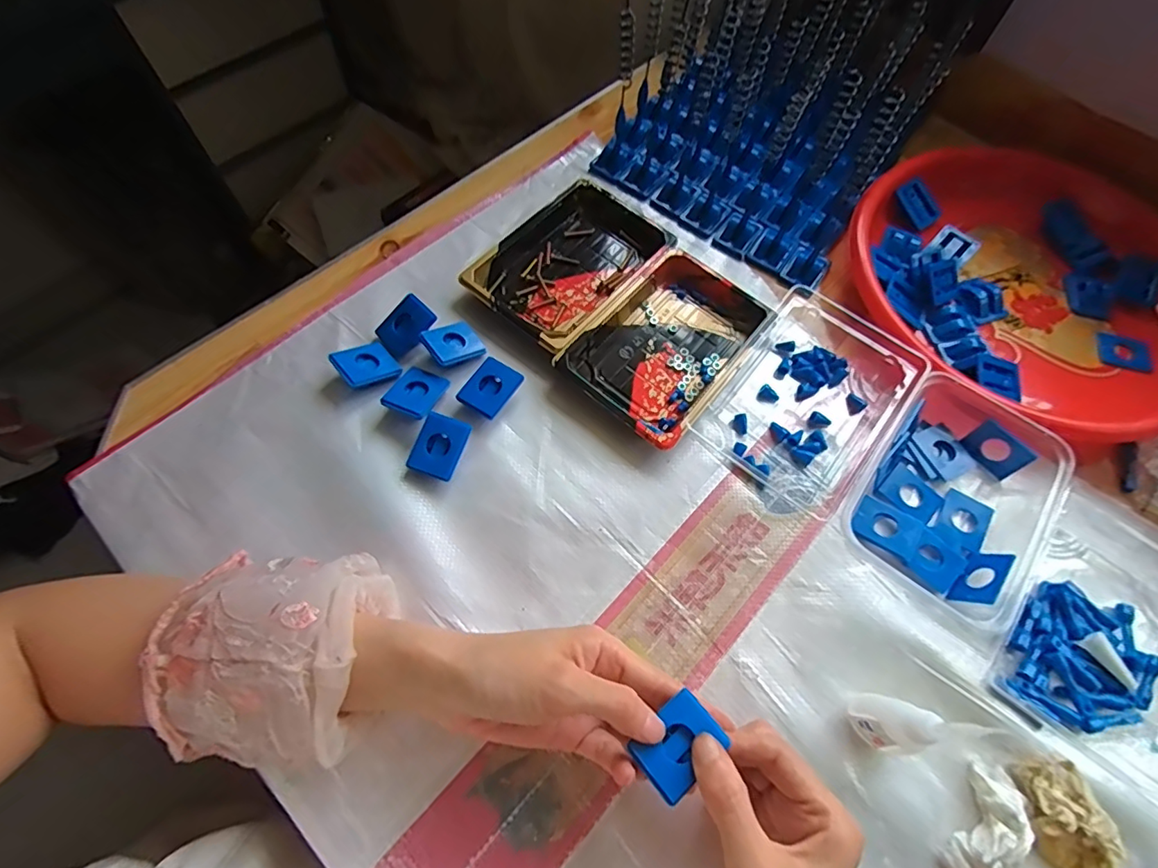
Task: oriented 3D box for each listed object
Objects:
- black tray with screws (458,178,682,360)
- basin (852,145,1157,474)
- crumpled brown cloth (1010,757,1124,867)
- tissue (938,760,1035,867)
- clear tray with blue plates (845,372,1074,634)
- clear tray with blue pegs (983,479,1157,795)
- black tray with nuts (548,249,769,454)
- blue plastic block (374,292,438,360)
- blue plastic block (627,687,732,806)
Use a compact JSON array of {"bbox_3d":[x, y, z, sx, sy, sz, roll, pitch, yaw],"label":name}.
[{"bbox_3d":[-0.005,-0.147,0.467,0.114,0.020,0.165,39,69,14],"label":"black tray with screws"},{"bbox_3d":[0.391,-0.133,0.474,0.303,0.042,0.304,1,65,-2],"label":"basin"},{"bbox_3d":[0.274,0.220,0.306,0.037,0.023,0.062,2,65,-2],"label":"crumpled brown cloth"},{"bbox_3d":[0.233,0.223,0.300,0.036,0.027,0.068,35,68,13],"label":"tissue"},{"bbox_3d":[0.270,0.042,0.385,0.121,0.038,0.143,37,69,14],"label":"clear tray with blue plates"},{"bbox_3d":[0.357,0.121,0.355,0.123,0.031,0.188,32,68,12],"label":"clear tray with blue pegs"},{"bbox_3d":[0.072,-0.072,0.434,0.108,0.025,0.158,39,69,15],"label":"black tray with nuts"},{"bbox_3d":[-0.138,-0.085,0.430,0.033,0.007,0.046,43,99,4],"label":"blue plastic block"},{"bbox_3d":[0.051,0.158,0.276,0.044,0.007,0.030,-40,73,-19],"label":"blue plastic block"}]

